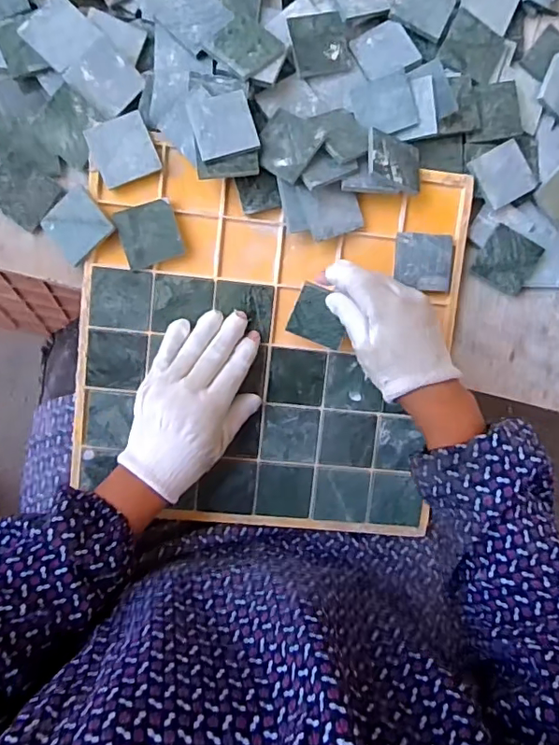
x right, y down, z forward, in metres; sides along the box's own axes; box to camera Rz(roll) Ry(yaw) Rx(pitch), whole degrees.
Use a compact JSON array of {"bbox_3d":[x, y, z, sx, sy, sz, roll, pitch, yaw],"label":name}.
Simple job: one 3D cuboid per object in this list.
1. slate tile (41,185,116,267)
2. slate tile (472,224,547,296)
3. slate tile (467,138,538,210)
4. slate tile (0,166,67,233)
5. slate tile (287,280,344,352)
[{"bbox_3d":[-0.170,-0.124,0.450,0.049,0.005,0.046,-41,90,8],"label":"slate tile"},{"bbox_3d":[0.206,-0.101,0.478,0.046,0.011,0.049,25,92,-9],"label":"slate tile"},{"bbox_3d":[0.201,-0.178,0.475,0.051,0.009,0.049,-33,93,-6],"label":"slate tile"},{"bbox_3d":[-0.216,-0.150,0.446,0.050,0.006,0.045,36,86,-5],"label":"slate tile"},{"bbox_3d":[0.034,-0.045,0.442,0.048,0.006,0.051,20,130,-4],"label":"slate tile"}]

